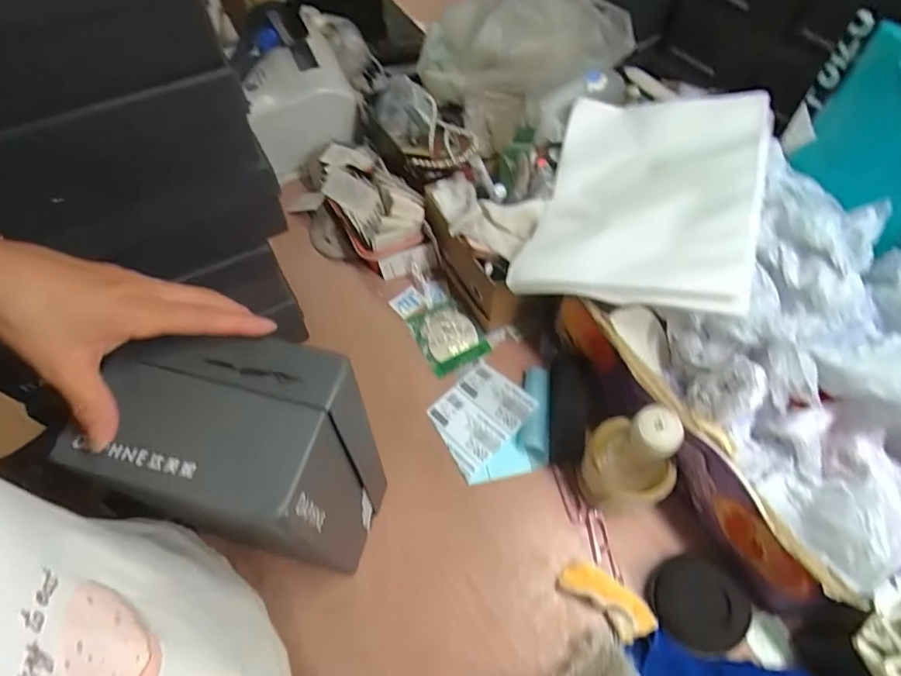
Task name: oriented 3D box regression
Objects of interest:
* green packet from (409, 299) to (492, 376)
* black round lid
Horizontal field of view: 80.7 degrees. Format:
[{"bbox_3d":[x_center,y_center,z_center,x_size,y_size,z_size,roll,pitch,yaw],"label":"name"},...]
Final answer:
[{"bbox_3d":[-0.003,-0.001,0.703,0.078,0.018,0.099,-24,63,-13],"label":"green packet"},{"bbox_3d":[0.247,0.262,0.528,0.087,0.023,0.083,0,60,0],"label":"black round lid"}]

